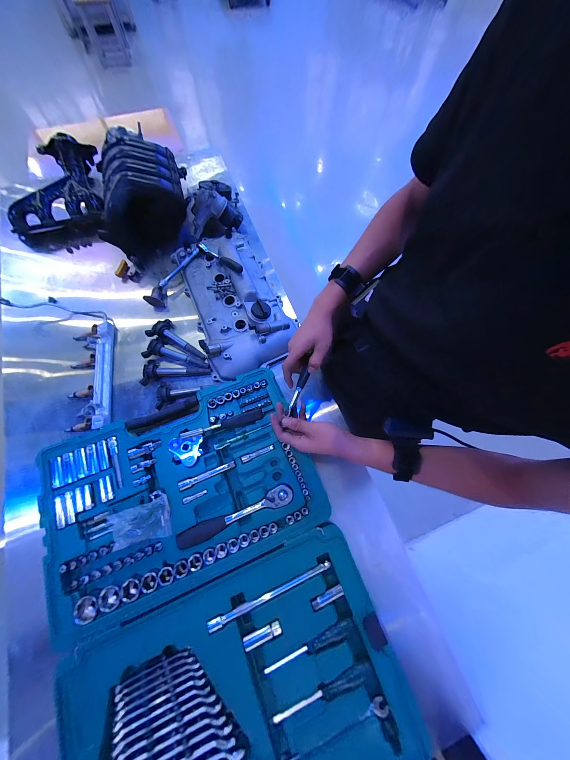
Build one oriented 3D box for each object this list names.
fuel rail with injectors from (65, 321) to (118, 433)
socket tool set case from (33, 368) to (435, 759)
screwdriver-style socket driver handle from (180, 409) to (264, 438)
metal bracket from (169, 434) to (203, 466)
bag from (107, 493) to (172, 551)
[{"bbox_3d":[-0.502,-0.014,0.624,0.110,0.036,0.287,-9,71,-5],"label":"fuel rail with injectors"},{"bbox_3d":[-0.146,0.395,0.471,0.543,0.048,0.743,-21,73,-9],"label":"socket tool set case"},{"bbox_3d":[-0.144,0.101,0.563,0.188,0.023,0.025,-14,72,-7],"label":"screwdriver-style socket driver handle"},{"bbox_3d":[-0.221,0.159,0.537,0.070,0.023,0.062,-8,71,-5],"label":"metal bracket"},{"bbox_3d":[-0.293,0.288,0.486,0.107,0.033,0.074,-15,72,-7],"label":"bag"}]

